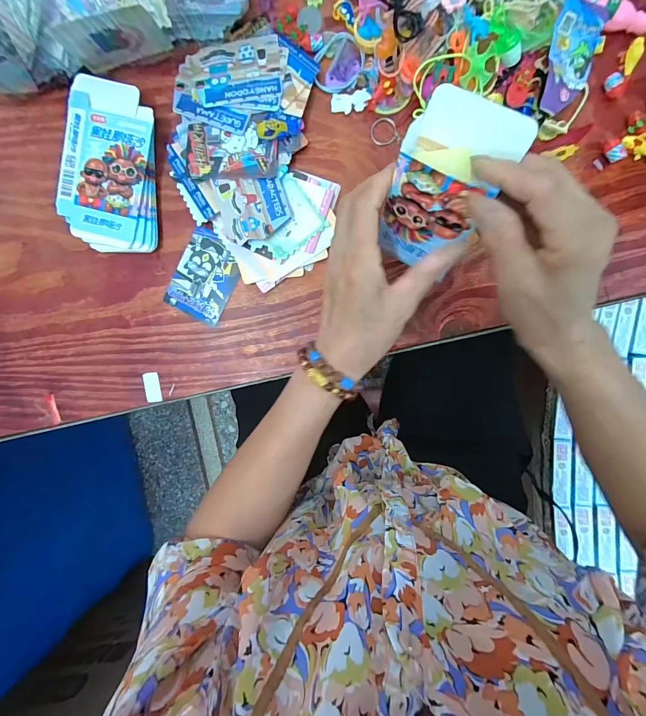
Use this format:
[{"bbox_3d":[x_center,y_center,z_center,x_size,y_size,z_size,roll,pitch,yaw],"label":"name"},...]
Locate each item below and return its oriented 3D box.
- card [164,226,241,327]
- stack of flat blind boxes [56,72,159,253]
[{"bbox_3d":[-0.122,-0.083,0.352,0.063,0.004,0.085,28,97,2],"label":"card"},{"bbox_3d":[-0.211,-0.188,0.339,0.090,0.024,0.155,6,96,5],"label":"stack of flat blind boxes"}]

